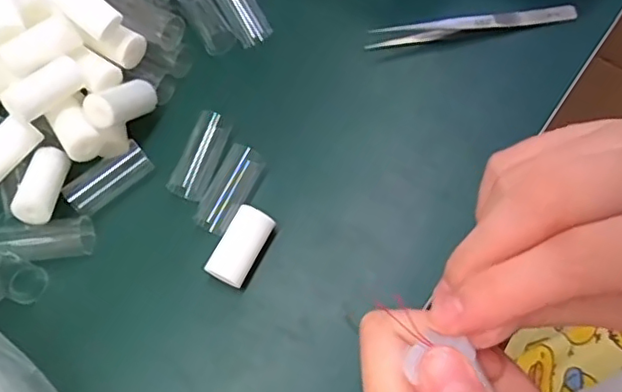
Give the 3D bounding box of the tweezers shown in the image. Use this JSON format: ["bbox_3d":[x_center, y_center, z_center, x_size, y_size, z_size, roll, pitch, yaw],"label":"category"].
[{"bbox_3d":[0.101,-0.106,0.364,0.128,0.012,0.014,-7,68,0],"label":"tweezers"}]

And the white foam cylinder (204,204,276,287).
[{"bbox_3d":[-0.037,0.028,0.315,0.021,0.019,0.040,24,72,12],"label":"white foam cylinder"}]

